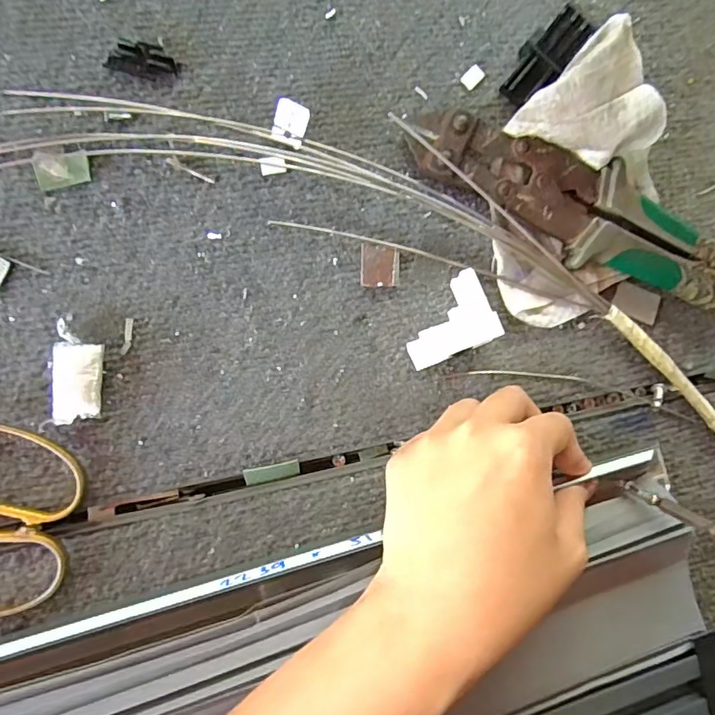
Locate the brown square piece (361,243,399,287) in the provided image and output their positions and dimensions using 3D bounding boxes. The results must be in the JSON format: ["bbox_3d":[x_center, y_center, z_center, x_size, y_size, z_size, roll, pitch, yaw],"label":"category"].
[{"bbox_3d":[0.012,-0.047,0.269,0.020,0.004,0.022,2,86,-9],"label":"brown square piece"}]

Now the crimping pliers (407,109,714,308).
[{"bbox_3d":[0.119,-0.078,0.279,0.190,0.022,0.055,15,84,-8],"label":"crimping pliers"}]

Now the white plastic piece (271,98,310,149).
[{"bbox_3d":[-0.034,-0.118,0.261,0.017,0.005,0.019,21,127,-5],"label":"white plastic piece"}]

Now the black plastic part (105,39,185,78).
[{"bbox_3d":[-0.105,-0.148,0.258,0.036,0.006,0.016,9,85,-8],"label":"black plastic part"}]

